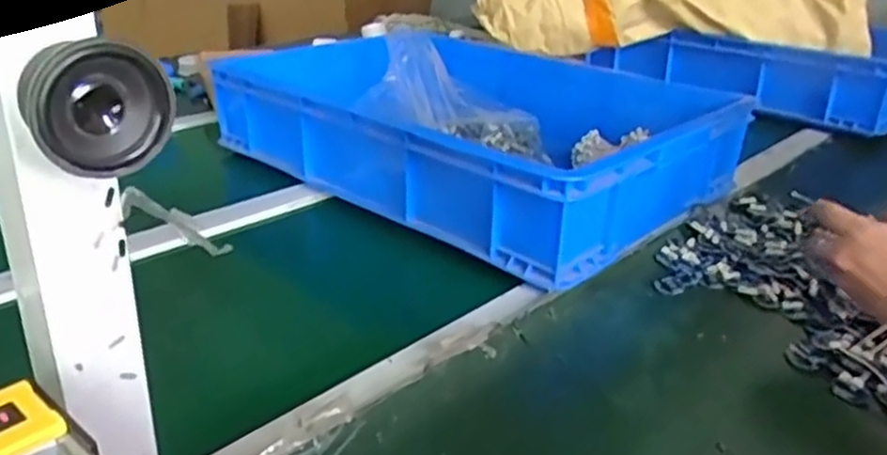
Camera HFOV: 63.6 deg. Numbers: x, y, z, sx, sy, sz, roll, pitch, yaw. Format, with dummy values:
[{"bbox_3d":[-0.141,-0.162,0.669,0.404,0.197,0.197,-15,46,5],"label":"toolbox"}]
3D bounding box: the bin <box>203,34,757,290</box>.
[{"bbox_3d":[0.044,-0.138,0.932,0.560,0.130,0.414,24,33,37],"label":"bin"}]

